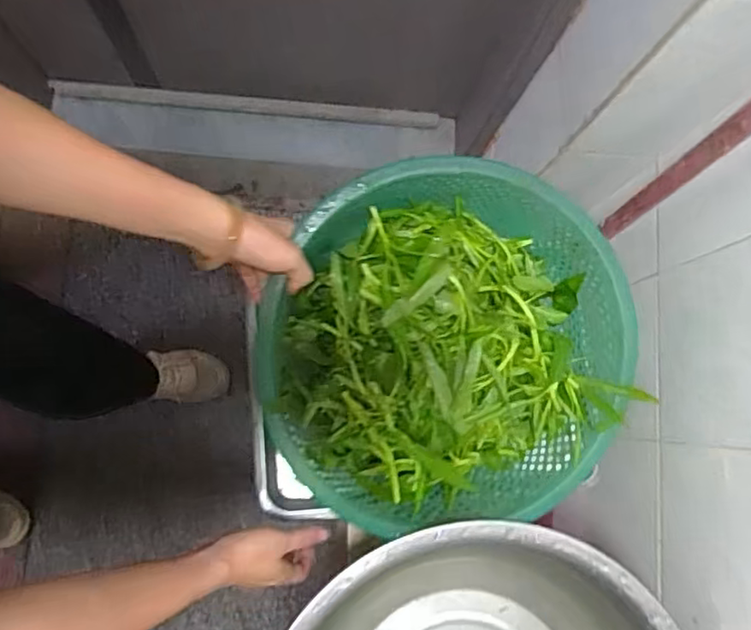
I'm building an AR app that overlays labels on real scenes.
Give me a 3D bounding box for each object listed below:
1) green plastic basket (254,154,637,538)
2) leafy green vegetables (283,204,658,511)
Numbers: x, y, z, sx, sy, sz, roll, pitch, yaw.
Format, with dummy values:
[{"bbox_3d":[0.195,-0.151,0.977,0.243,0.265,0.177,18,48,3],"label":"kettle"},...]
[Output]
[{"bbox_3d":[0.063,0.035,0.607,0.345,0.140,0.346,0,93,-8],"label":"green plastic basket"},{"bbox_3d":[0.065,0.035,0.602,0.296,0.137,0.251,-11,73,-3],"label":"leafy green vegetables"}]

